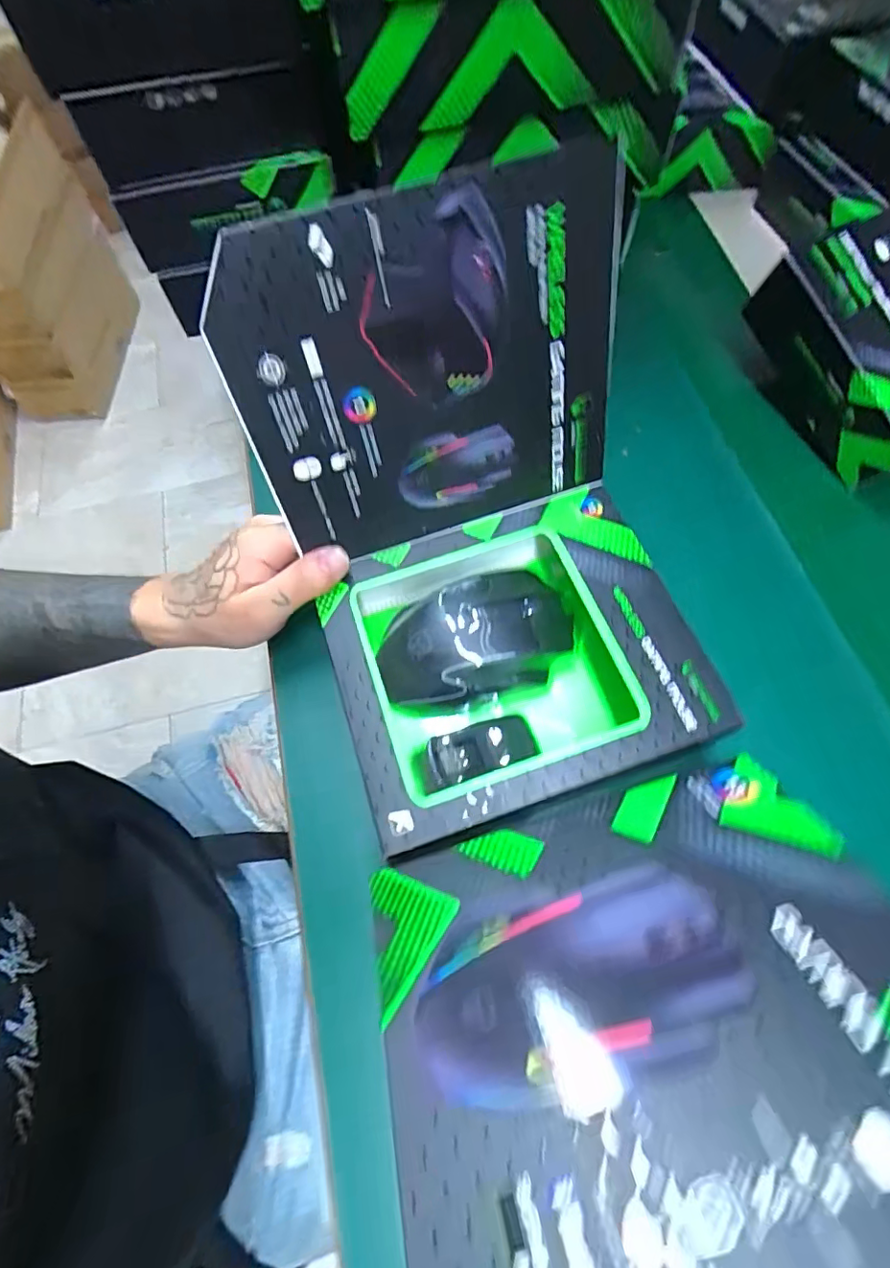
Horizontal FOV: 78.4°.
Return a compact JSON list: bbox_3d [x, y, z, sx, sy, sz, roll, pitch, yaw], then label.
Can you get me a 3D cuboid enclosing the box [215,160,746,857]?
[{"bbox_3d":[0.023,-0.036,0.252,0.177,0.192,0.208,-18,66,-5],"label":"box"}]

